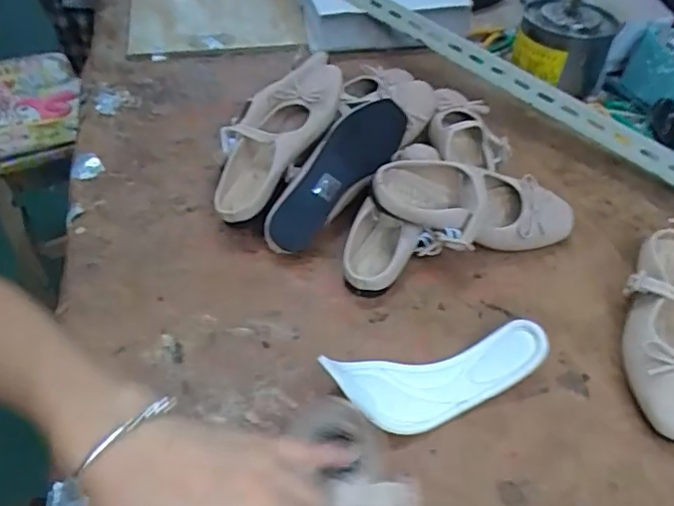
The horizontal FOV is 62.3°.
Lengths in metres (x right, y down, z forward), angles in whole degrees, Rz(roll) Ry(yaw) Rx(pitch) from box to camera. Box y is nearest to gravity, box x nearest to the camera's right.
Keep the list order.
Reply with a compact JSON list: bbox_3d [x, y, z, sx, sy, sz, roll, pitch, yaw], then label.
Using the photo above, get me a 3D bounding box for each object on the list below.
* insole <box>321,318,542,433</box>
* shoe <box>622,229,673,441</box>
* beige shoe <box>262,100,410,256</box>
[{"bbox_3d":[0.096,0.114,0.506,0.198,0.039,0.080,-8,47,-10],"label":"insole"},{"bbox_3d":[0.330,0.065,0.551,0.088,0.060,0.243,20,49,16],"label":"shoe"},{"bbox_3d":[0.006,-0.094,0.654,0.066,0.052,0.234,32,72,25],"label":"beige shoe"}]

